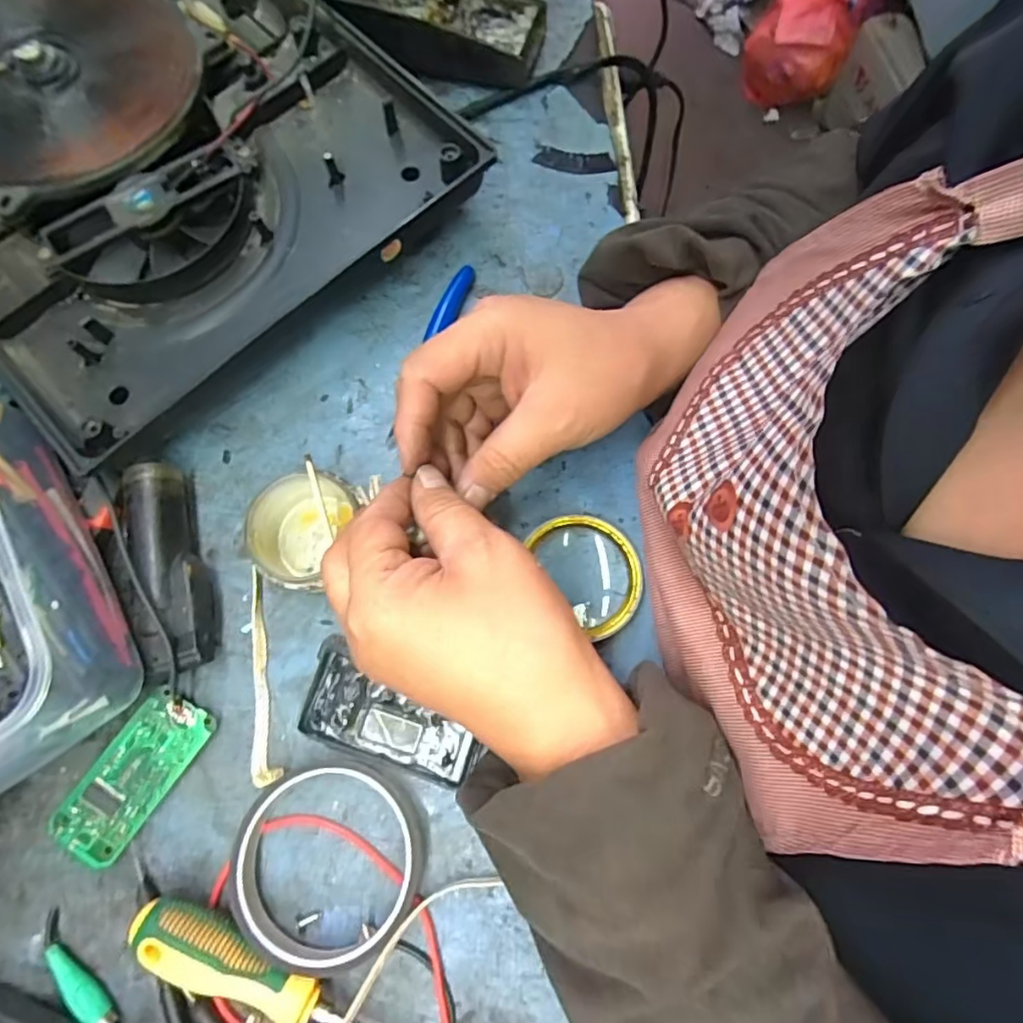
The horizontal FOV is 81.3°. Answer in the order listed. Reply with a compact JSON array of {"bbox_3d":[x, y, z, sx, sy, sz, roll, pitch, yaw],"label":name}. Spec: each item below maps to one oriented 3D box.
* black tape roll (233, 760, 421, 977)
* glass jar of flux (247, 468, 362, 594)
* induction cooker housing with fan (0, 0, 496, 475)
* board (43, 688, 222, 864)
[{"bbox_3d":[-0.088,0.168,0.287,0.087,0.021,0.084,0,74,1],"label":"black tape roll"},{"bbox_3d":[-0.114,0.009,0.322,0.055,0.037,0.061,24,76,7],"label":"glass jar of flux"},{"bbox_3d":[-0.231,-0.237,0.382,0.305,0.057,0.352,-42,78,-10],"label":"induction cooker housing with fan"},{"bbox_3d":[-0.191,0.133,0.301,0.036,0.006,0.084,34,77,10],"label":"board"}]

